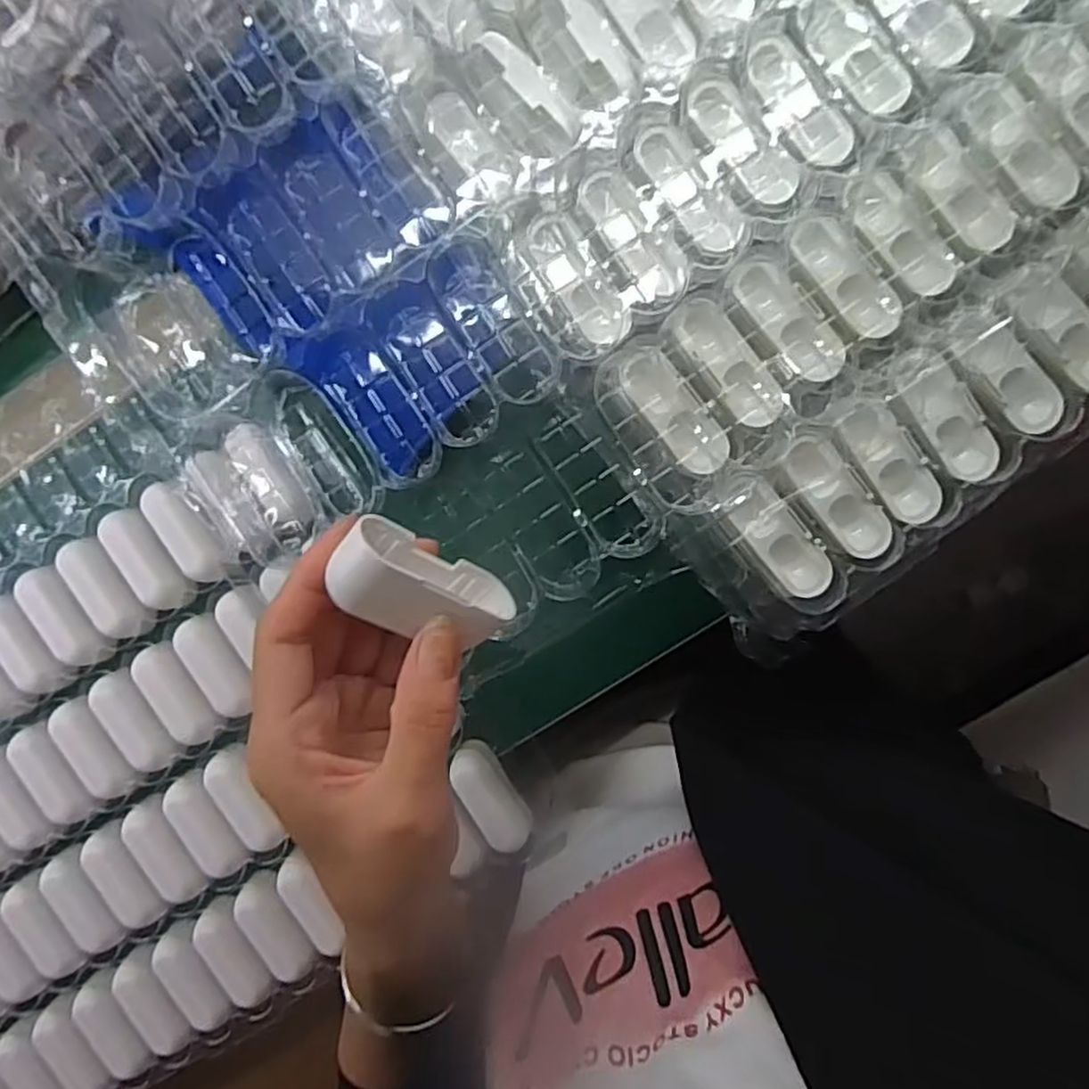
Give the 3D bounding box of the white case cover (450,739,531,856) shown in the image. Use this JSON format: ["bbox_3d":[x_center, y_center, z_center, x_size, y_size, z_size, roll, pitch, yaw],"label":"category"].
[{"bbox_3d":[-0.030,0.142,0.400,0.025,0.019,0.062,-32,92,7],"label":"white case cover"}]

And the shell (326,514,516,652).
[{"bbox_3d":[-0.038,0.015,0.236,0.065,0.026,0.030,18,99,-41],"label":"shell"}]

